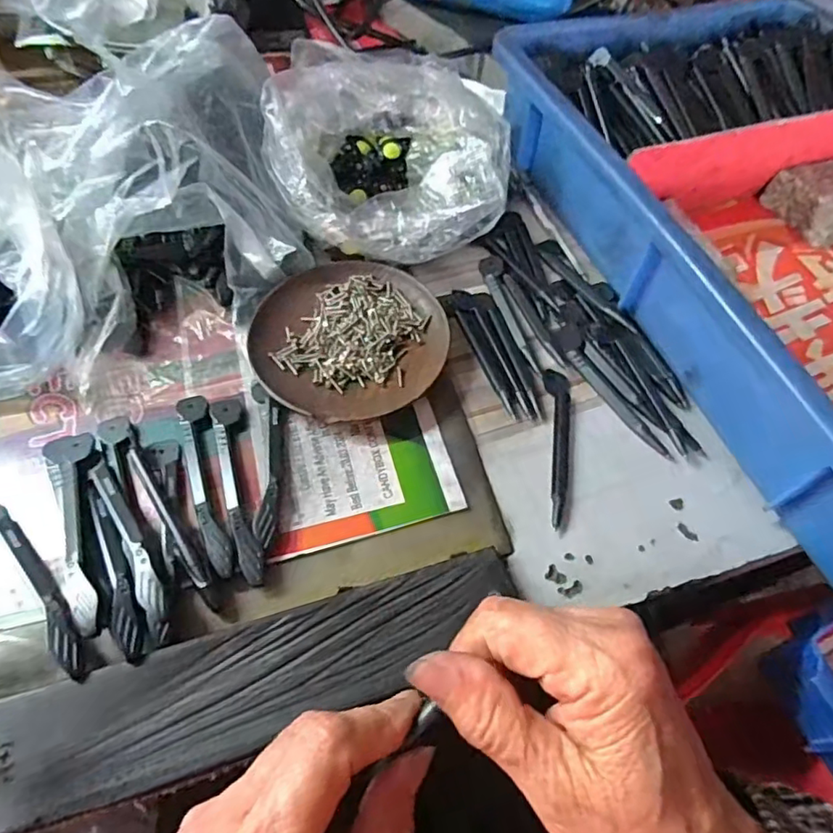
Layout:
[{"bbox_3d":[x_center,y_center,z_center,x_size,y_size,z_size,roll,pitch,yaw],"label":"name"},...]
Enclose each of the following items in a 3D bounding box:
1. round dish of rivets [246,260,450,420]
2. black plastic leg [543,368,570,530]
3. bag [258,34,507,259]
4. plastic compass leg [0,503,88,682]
[{"bbox_3d":[-0.040,-0.047,0.341,0.112,0.014,0.113,2,59,-3],"label":"round dish of rivets"},{"bbox_3d":[0.081,0.015,0.320,0.015,0.004,0.100,6,59,-1],"label":"black plastic leg"},{"bbox_3d":[-0.019,-0.171,0.378,0.157,0.075,0.140,-3,59,-6],"label":"bag"},{"bbox_3d":[-0.175,0.075,0.257,0.106,0.017,0.016,39,64,18],"label":"plastic compass leg"}]

